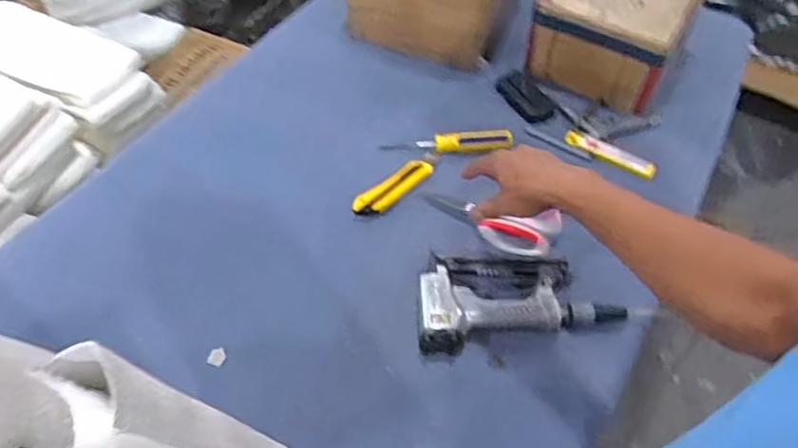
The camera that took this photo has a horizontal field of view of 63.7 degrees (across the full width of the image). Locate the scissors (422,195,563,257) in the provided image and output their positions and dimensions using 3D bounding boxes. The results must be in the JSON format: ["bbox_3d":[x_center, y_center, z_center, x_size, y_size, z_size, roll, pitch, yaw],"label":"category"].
[{"bbox_3d":[0.120,-0.005,0.871,0.185,0.025,0.087,18,52,20],"label":"scissors"}]

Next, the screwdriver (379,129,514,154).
[{"bbox_3d":[0.073,-0.124,0.952,0.189,0.021,0.028,-1,51,-2],"label":"screwdriver"}]

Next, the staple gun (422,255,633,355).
[{"bbox_3d":[0.151,0.094,0.786,0.253,0.038,0.133,1,51,-1],"label":"staple gun"}]

